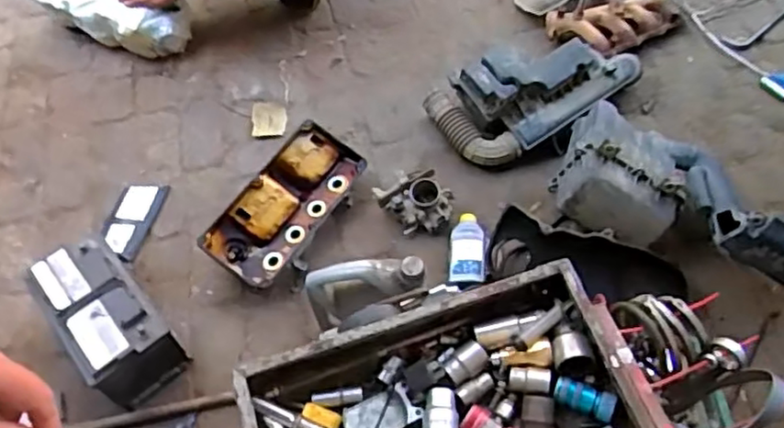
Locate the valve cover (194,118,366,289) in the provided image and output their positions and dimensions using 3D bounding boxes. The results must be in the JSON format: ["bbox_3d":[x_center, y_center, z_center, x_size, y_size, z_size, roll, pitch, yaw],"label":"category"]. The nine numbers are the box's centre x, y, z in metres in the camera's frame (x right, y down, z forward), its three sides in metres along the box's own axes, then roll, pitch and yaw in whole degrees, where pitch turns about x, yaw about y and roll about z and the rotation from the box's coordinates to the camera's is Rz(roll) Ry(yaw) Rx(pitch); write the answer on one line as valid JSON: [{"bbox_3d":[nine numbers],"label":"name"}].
[{"bbox_3d":[-0.246,-0.028,1.529,0.178,0.082,0.403,28,66,19],"label":"valve cover"}]

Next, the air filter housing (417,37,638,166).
[{"bbox_3d":[0.357,-0.288,1.584,0.506,0.158,0.226,-15,60,-4],"label":"air filter housing"}]

